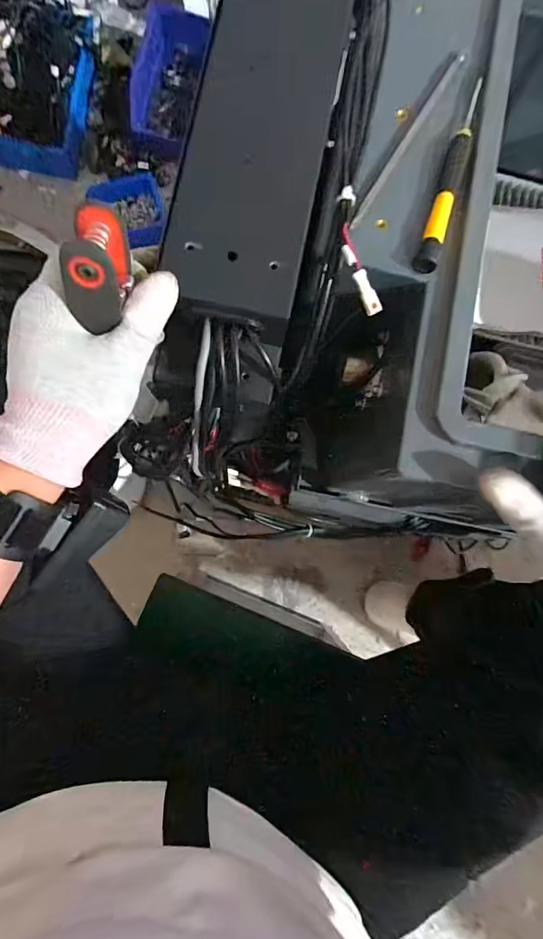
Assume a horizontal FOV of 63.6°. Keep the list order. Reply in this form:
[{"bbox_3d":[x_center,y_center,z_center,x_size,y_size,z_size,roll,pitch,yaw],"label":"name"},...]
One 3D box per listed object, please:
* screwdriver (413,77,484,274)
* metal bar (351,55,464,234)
[{"bbox_3d":[0.114,-0.185,0.276,0.012,0.009,0.135,19,83,-4],"label":"screwdriver"},{"bbox_3d":[0.088,-0.212,0.281,0.006,0.004,0.143,32,83,-3],"label":"metal bar"}]

